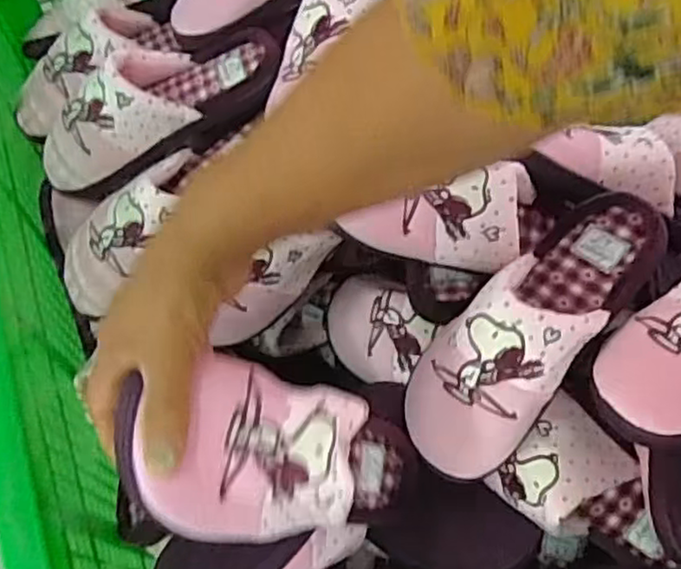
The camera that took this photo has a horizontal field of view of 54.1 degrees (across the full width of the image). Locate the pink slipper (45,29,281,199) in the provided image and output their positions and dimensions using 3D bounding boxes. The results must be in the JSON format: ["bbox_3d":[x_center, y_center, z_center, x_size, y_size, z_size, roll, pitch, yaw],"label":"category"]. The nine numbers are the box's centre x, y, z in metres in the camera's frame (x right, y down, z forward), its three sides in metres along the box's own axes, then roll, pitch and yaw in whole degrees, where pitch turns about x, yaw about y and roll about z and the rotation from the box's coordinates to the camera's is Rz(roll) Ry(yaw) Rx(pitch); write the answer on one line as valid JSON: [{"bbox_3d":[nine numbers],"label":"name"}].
[{"bbox_3d":[-0.169,-0.162,0.602,0.241,0.100,0.084,-30,67,1],"label":"pink slipper"}]

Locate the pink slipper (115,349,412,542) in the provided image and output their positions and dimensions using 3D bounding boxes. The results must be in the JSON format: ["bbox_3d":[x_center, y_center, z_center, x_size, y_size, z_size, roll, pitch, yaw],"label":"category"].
[{"bbox_3d":[-0.022,0.107,0.413,0.077,0.227,0.087,-24,58,32],"label":"pink slipper"}]

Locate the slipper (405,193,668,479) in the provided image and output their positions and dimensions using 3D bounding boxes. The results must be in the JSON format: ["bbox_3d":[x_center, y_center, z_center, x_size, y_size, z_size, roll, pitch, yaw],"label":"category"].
[{"bbox_3d":[0.135,0.027,0.479,0.089,0.075,0.240,40,87,17],"label":"slipper"}]

